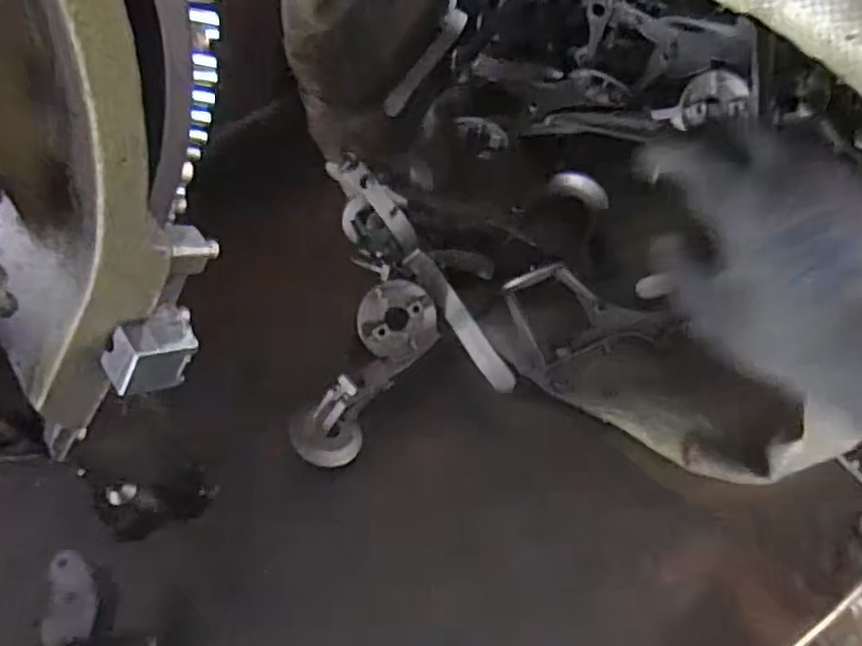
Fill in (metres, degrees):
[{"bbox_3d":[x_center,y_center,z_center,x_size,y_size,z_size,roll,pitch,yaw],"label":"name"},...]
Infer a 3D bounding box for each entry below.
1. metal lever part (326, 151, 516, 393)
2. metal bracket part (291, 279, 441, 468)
[{"bbox_3d":[-0.012,-0.027,0.378,0.051,0.051,0.161,-27,65,-11],"label":"metal lever part"},{"bbox_3d":[-0.038,0.029,0.369,0.038,0.066,0.114,32,93,17],"label":"metal bracket part"}]

